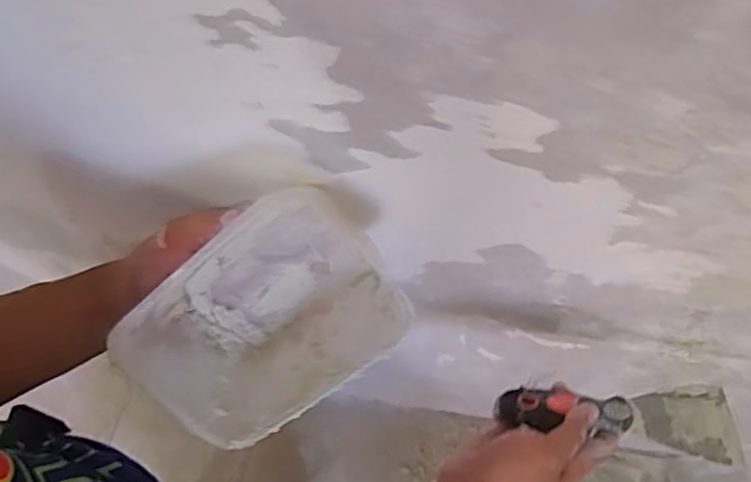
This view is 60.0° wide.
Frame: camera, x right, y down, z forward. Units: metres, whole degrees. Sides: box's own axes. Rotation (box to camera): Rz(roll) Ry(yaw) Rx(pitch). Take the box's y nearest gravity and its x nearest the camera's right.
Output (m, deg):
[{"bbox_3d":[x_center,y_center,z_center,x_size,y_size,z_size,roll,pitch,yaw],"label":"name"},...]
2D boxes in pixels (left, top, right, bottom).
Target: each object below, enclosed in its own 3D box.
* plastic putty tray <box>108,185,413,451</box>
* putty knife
[{"bbox_3d":[-0.074,0.046,0.423,0.165,0.080,0.120,-33,113,16],"label":"plastic putty tray"},{"bbox_3d":[0.202,0.144,0.532,0.198,0.025,0.057,6,68,-6],"label":"putty knife"}]

